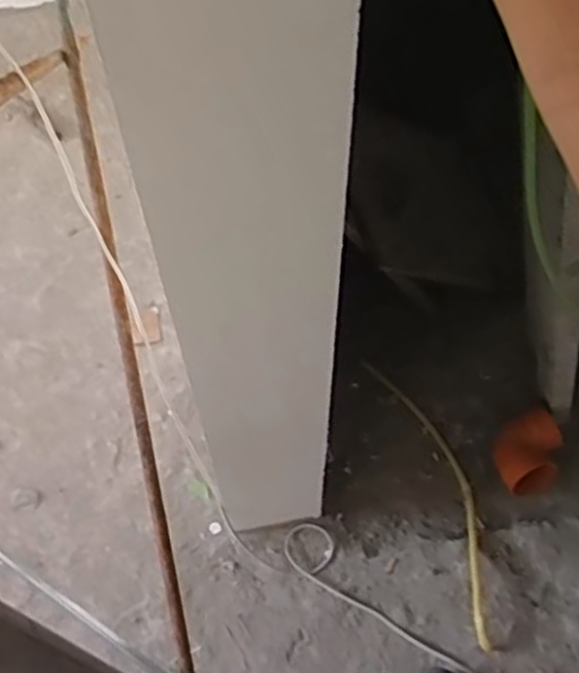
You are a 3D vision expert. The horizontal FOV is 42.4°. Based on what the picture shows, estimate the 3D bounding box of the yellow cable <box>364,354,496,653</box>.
[{"bbox_3d":[0.358,0.352,1.731,0.133,0.044,0.710,-15,60,-8],"label":"yellow cable"}]

